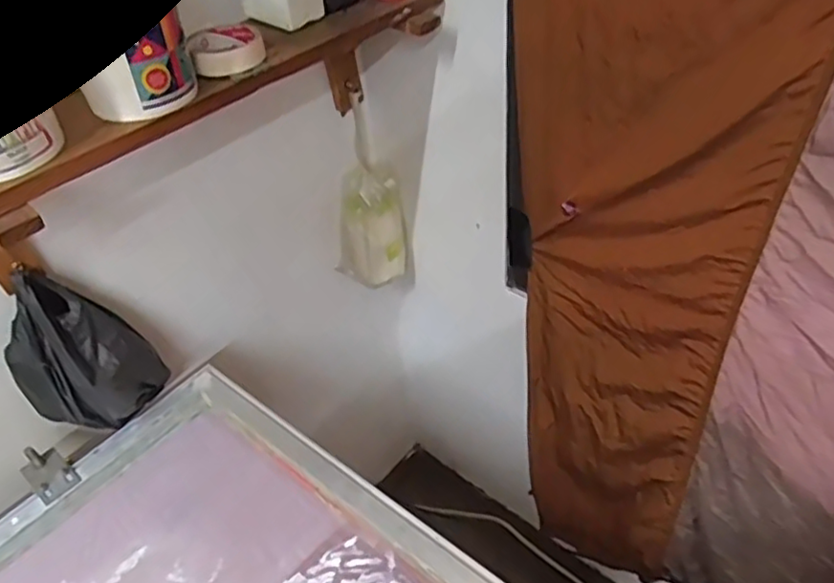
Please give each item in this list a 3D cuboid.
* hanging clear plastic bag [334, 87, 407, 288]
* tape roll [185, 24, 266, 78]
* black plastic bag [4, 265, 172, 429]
[{"bbox_3d":[-0.095,-0.158,1.144,0.101,0.326,0.107,29,52,33],"label":"hanging clear plastic bag"},{"bbox_3d":[-0.210,-0.268,0.703,0.080,0.022,0.094,-18,43,-14],"label":"tape roll"},{"bbox_3d":[-0.420,0.070,0.800,0.113,0.194,0.127,13,45,20],"label":"black plastic bag"}]

